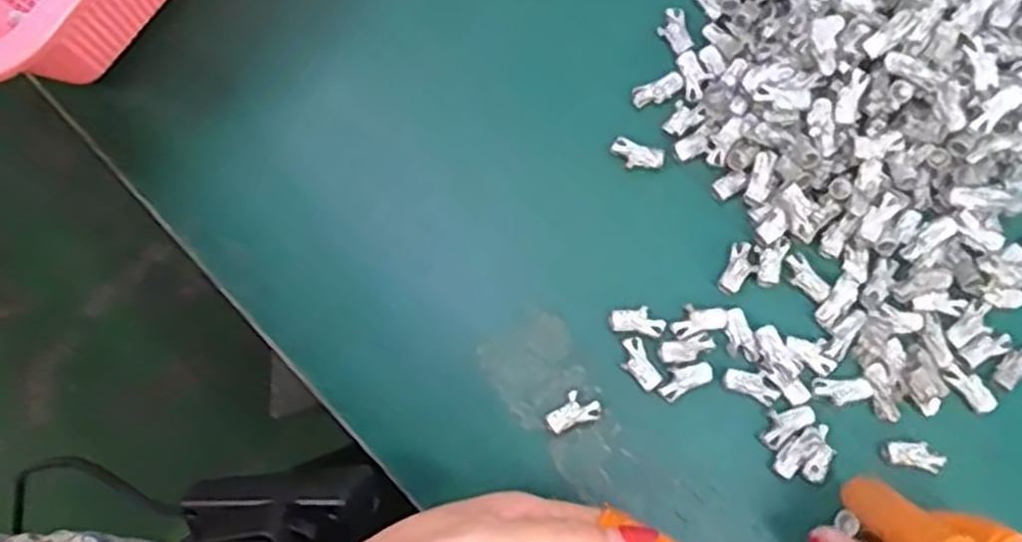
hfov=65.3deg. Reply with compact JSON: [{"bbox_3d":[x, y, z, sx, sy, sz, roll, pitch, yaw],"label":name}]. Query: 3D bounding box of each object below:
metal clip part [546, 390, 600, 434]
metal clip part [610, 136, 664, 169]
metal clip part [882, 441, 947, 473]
[{"bbox_3d":[0.025,0.057,0.326,0.022,0.006,0.013,-23,79,-2],"label":"metal clip part"},{"bbox_3d":[0.055,-0.050,0.346,0.023,0.007,0.010,16,80,6],"label":"metal clip part"},{"bbox_3d":[0.161,0.073,0.318,0.022,0.005,0.011,10,80,5],"label":"metal clip part"}]

